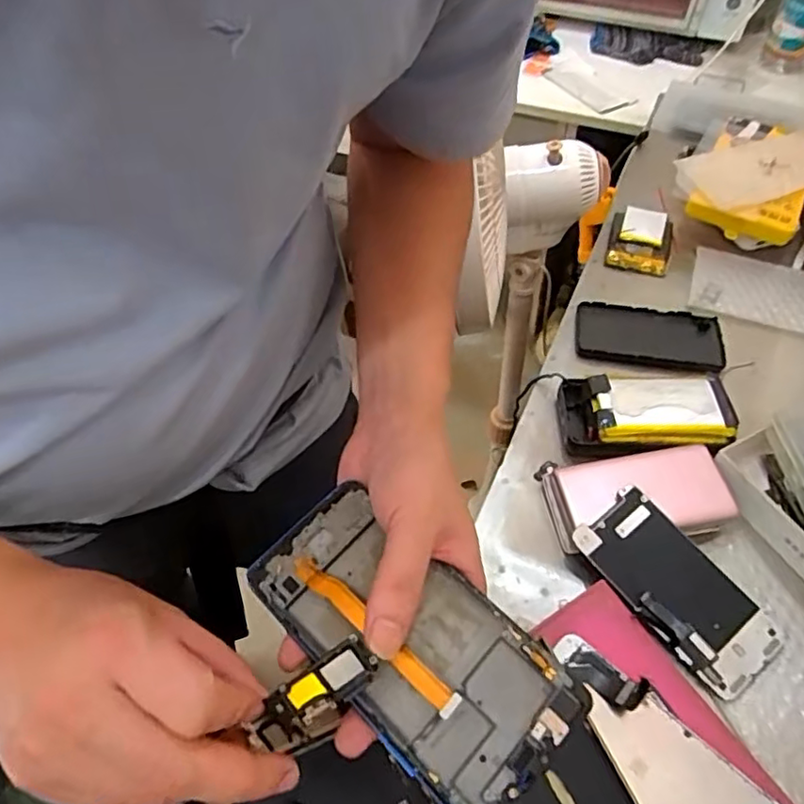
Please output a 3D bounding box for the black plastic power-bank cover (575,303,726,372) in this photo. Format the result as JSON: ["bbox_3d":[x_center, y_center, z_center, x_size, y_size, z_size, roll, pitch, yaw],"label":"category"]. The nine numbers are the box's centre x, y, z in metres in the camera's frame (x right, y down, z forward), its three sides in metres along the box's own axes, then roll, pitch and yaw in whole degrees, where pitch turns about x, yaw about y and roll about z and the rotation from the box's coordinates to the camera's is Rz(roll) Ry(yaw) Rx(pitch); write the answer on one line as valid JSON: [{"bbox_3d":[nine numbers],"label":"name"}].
[{"bbox_3d":[0.237,-0.066,0.589,0.134,0.009,0.076,7,54,9],"label":"black plastic power-bank cover"}]

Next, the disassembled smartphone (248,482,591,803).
[{"bbox_3d":[0.000,0.106,0.278,0.152,0.012,0.072,37,63,23],"label":"disassembled smartphone"}]

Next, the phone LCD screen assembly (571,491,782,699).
[{"bbox_3d":[0.193,0.130,0.434,0.068,0.008,0.137,-35,67,-19],"label":"phone LCD screen assembly"}]

